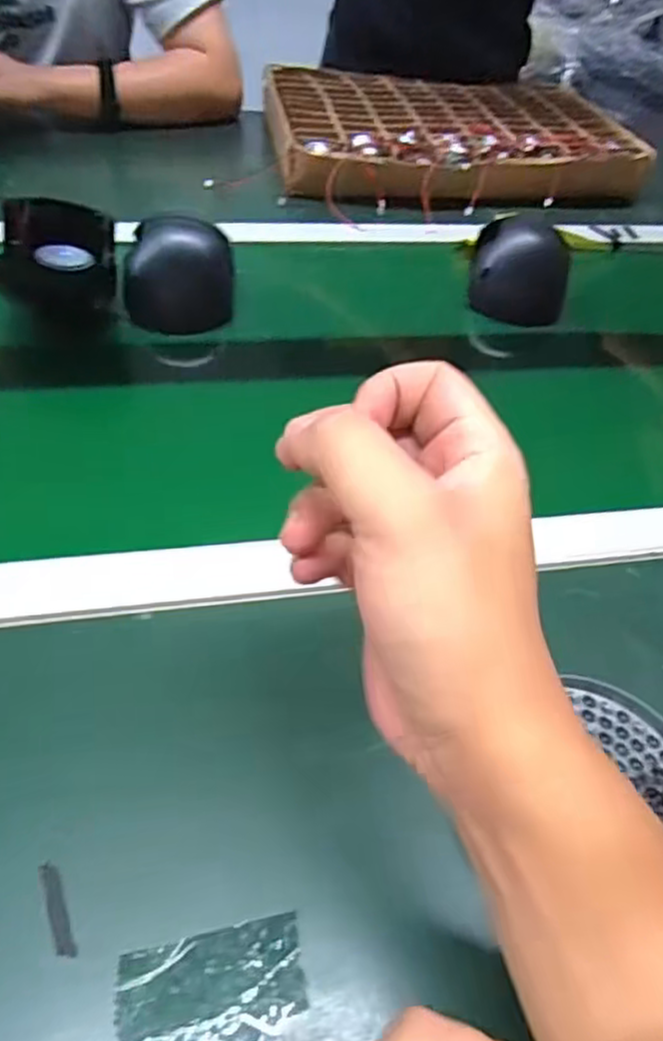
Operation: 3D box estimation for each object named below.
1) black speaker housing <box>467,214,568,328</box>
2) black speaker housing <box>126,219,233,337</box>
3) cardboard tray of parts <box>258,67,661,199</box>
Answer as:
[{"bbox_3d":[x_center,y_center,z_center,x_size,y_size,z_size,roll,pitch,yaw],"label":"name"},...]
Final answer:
[{"bbox_3d":[0.185,-0.248,0.661,0.092,0.065,0.068,10,48,3],"label":"black speaker housing"},{"bbox_3d":[-0.135,-0.217,0.596,0.096,0.065,0.085,3,48,-4],"label":"black speaker housing"},{"bbox_3d":[0.157,-0.505,0.899,0.479,0.056,0.370,-4,48,-10],"label":"cardboard tray of parts"}]

